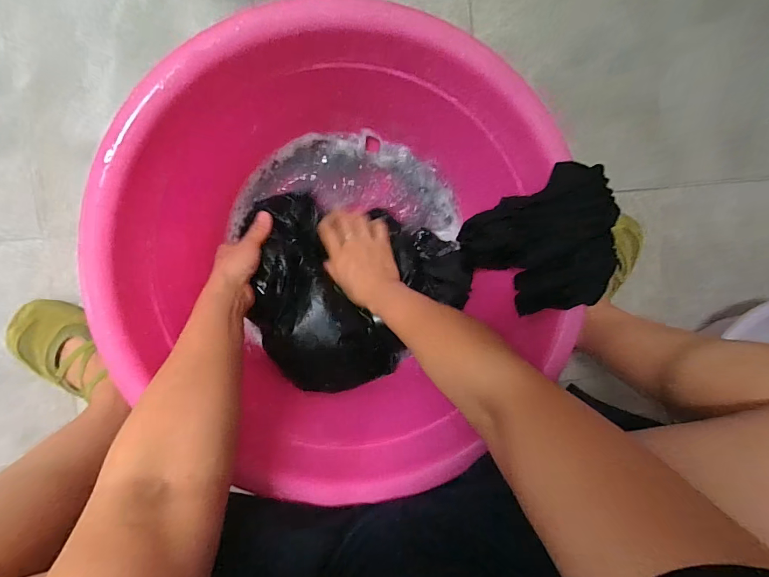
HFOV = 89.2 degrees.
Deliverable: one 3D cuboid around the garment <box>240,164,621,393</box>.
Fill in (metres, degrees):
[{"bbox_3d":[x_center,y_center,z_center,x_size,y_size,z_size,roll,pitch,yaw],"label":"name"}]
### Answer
[{"bbox_3d":[0.050,-0.033,0.495,0.396,0.160,0.256,-14,98,19],"label":"garment"}]

